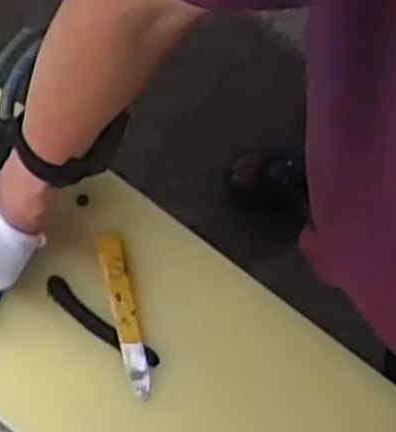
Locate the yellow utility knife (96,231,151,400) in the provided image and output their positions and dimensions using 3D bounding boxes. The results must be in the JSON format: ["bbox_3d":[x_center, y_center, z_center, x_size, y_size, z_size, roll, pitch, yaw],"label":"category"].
[{"bbox_3d":[-0.073,0.097,0.802,0.026,0.007,0.166,-14,80,-4],"label":"yellow utility knife"}]

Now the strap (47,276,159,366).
[{"bbox_3d":[-0.098,0.109,0.805,0.136,0.008,0.023,37,81,5],"label":"strap"}]

